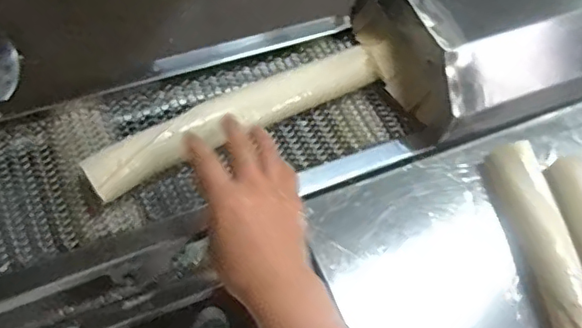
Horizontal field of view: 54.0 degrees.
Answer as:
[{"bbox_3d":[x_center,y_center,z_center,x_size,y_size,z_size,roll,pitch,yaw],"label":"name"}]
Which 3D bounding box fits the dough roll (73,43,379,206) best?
[{"bbox_3d":[-0.054,-0.052,0.600,0.323,0.039,0.044,-26,63,-20],"label":"dough roll"}]

